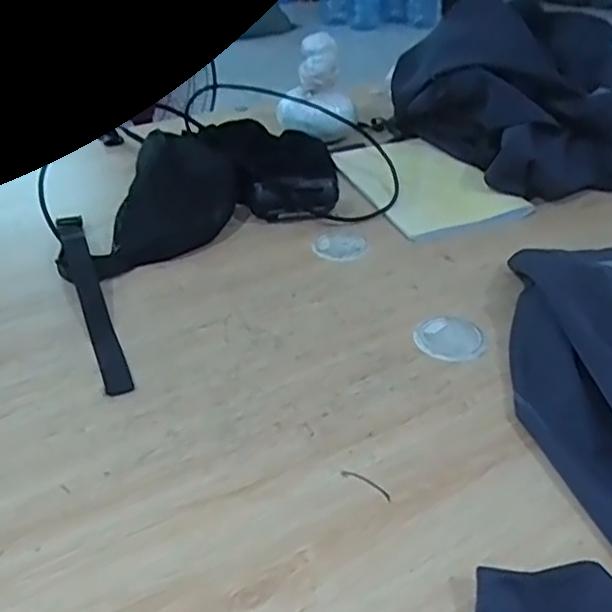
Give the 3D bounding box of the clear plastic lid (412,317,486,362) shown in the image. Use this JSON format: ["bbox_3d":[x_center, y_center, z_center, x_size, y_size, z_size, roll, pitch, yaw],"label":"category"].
[{"bbox_3d":[0.136,0.031,0.623,0.065,0.004,0.063,-3,36,2],"label":"clear plastic lid"}]

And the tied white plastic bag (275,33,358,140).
[{"bbox_3d":[0.016,-0.321,0.976,0.089,0.138,0.094,26,44,32],"label":"tied white plastic bag"}]

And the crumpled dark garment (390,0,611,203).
[{"bbox_3d":[0.314,-0.295,0.918,0.270,0.185,0.327,-18,39,-23],"label":"crumpled dark garment"}]

